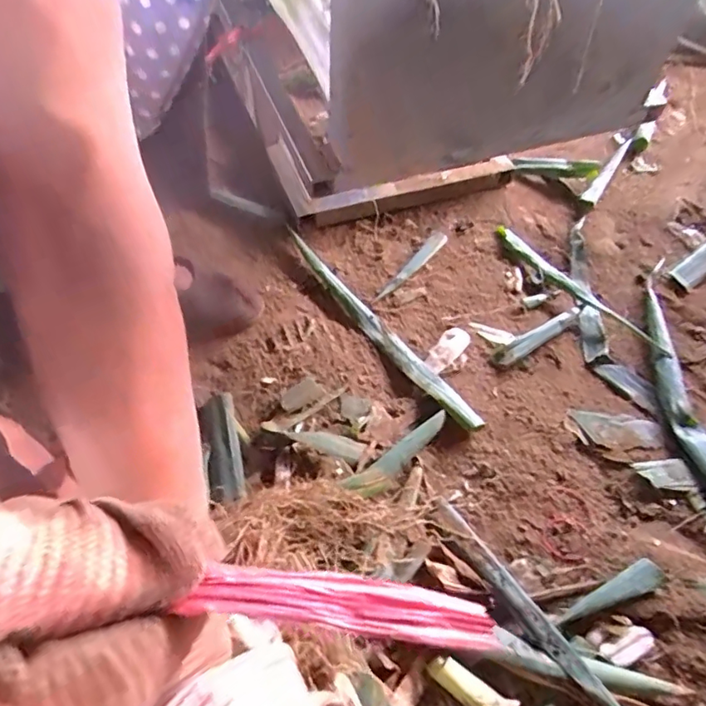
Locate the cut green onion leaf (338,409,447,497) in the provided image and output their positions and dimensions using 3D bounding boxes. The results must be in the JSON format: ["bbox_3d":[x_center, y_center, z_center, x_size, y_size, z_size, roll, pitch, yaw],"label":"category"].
[{"bbox_3d":[0.043,0.093,0.470,0.116,0.010,0.025,-31,60,-24],"label":"cut green onion leaf"}]

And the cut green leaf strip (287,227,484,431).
[{"bbox_3d":[0.023,-0.033,0.567,0.025,0.015,0.311,-29,59,-22],"label":"cut green leaf strip"}]

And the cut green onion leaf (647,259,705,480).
[{"bbox_3d":[0.336,0.005,0.551,0.049,0.015,0.279,7,53,2],"label":"cut green onion leaf"}]

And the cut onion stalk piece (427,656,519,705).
[{"bbox_3d":[0.081,0.230,0.357,0.062,0.014,0.021,26,56,16],"label":"cut onion stalk piece"}]

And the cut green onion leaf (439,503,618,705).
[{"bbox_3d":[0.129,0.192,0.392,0.020,0.009,0.191,-28,59,-22],"label":"cut green onion leaf"}]

